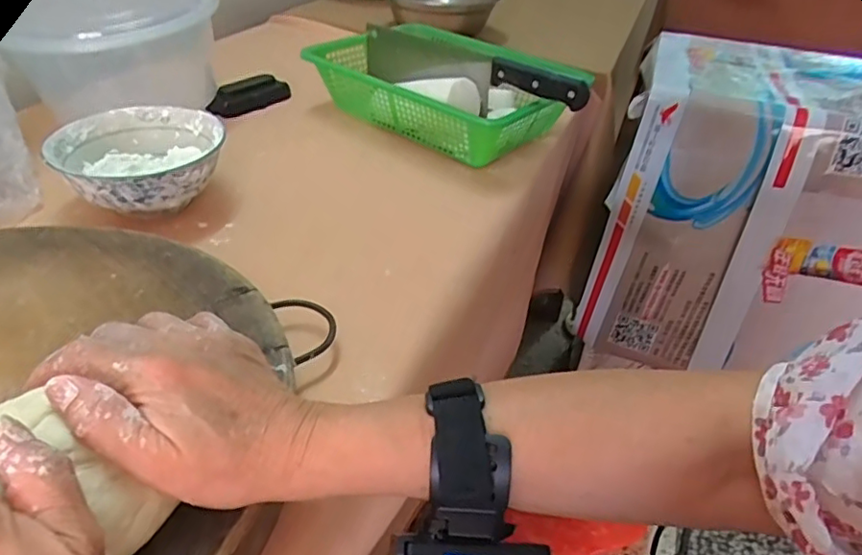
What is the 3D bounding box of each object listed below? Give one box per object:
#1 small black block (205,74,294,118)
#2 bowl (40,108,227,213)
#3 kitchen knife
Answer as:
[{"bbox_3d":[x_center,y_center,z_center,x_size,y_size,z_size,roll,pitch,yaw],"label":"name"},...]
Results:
[{"bbox_3d":[-0.235,-0.237,0.755,0.042,0.028,0.108,21,40,21],"label":"small black block"},{"bbox_3d":[-0.266,-0.102,0.538,0.139,0.057,0.143,-6,38,-14],"label":"bowl"},{"bbox_3d":[0.034,-0.223,0.676,0.307,0.091,0.033,27,42,27],"label":"kitchen knife"}]

